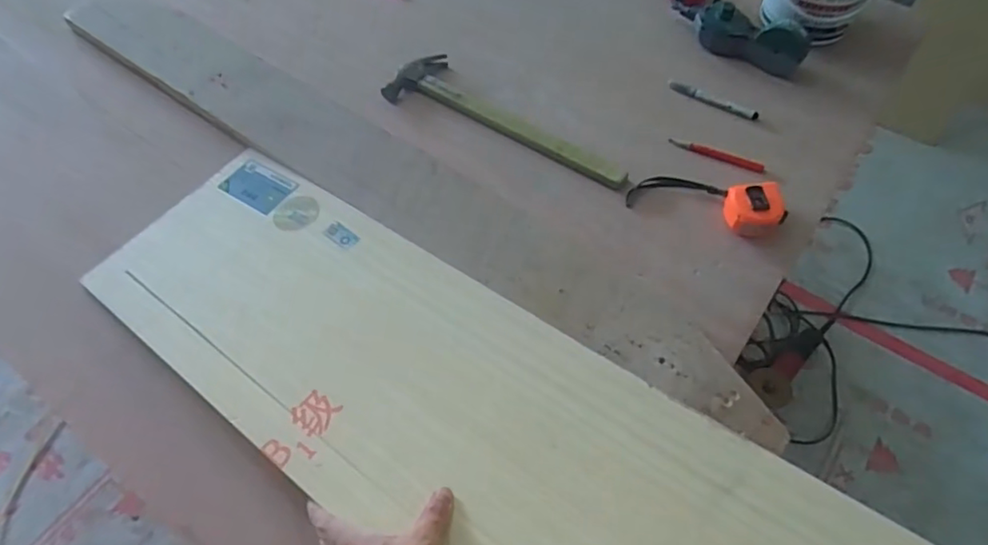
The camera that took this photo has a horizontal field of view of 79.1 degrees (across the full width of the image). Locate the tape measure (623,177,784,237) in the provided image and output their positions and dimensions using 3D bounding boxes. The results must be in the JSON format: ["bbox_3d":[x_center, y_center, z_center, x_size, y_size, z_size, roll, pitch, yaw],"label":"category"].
[{"bbox_3d":[0.266,-0.097,0.746,0.187,0.044,0.071,16,62,11],"label":"tape measure"}]

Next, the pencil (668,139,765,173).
[{"bbox_3d":[0.302,-0.160,0.814,0.126,0.006,0.015,22,62,17],"label":"pencil"}]

